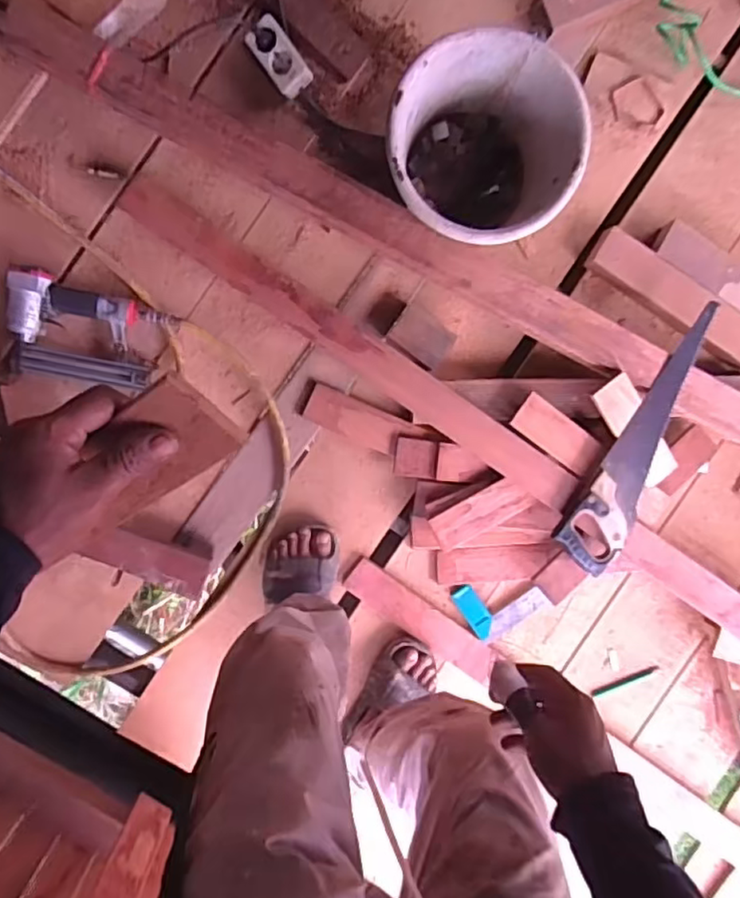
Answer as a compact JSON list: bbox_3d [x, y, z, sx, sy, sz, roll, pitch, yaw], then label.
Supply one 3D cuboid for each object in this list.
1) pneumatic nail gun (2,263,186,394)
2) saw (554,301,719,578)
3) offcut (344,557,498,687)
[{"bbox_3d":[-0.460,-0.186,0.998,0.261,0.045,0.161,14,94,-6],"label":"pneumatic nail gun"},{"bbox_3d":[0.464,-0.008,1.010,0.103,0.029,0.456,30,91,-7],"label":"saw"},{"bbox_3d":[0.095,0.310,1.098,0.311,0.012,0.066,36,92,-7],"label":"offcut"}]

